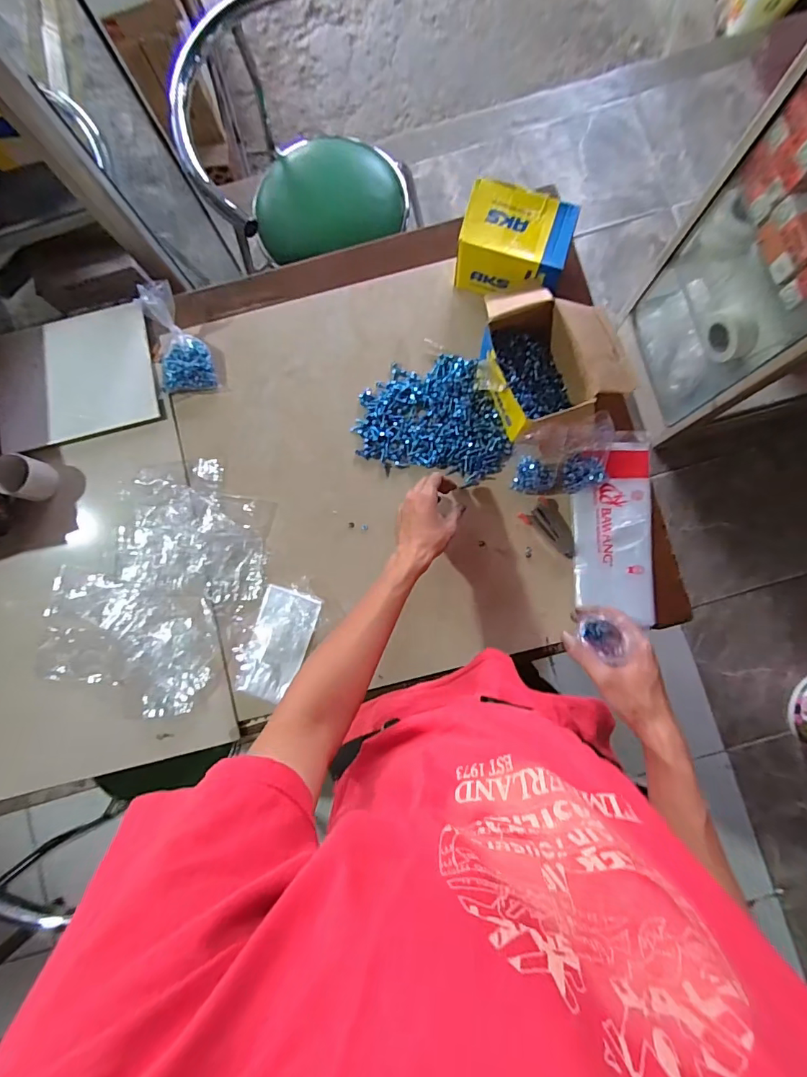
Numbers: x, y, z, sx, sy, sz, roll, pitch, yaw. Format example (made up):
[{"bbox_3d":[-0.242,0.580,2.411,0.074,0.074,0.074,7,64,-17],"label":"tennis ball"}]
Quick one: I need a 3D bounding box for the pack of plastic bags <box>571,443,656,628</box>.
[{"bbox_3d":[0.299,-0.010,0.675,0.108,0.012,0.249,0,85,2],"label":"pack of plastic bags"}]

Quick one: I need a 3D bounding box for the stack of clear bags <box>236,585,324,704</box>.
[{"bbox_3d":[-0.177,0.151,0.674,0.084,0.018,0.154,16,86,4],"label":"stack of clear bags"}]

